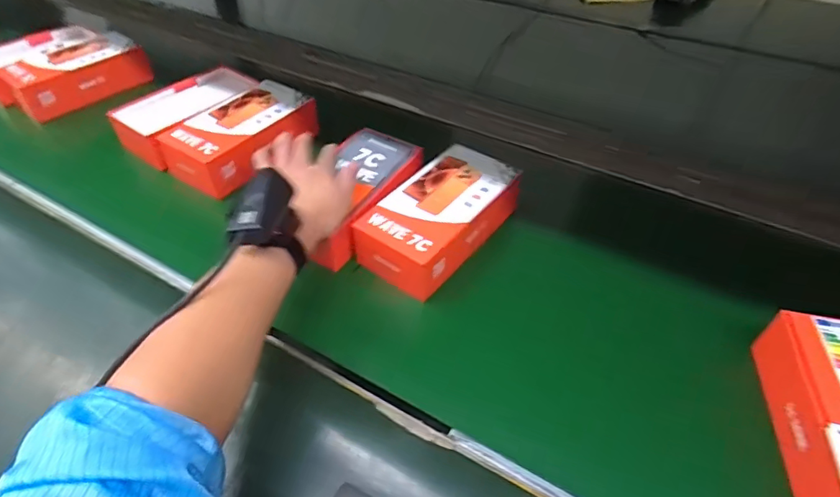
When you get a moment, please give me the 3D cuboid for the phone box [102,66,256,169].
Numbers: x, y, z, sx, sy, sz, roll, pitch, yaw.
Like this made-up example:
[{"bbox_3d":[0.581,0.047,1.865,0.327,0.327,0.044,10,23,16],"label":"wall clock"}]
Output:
[{"bbox_3d":[-0.317,-0.181,0.672,0.110,0.045,0.163,27,51,25],"label":"phone box"}]

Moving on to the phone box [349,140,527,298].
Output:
[{"bbox_3d":[0.022,-0.033,0.546,0.096,0.061,0.188,29,52,27],"label":"phone box"}]

